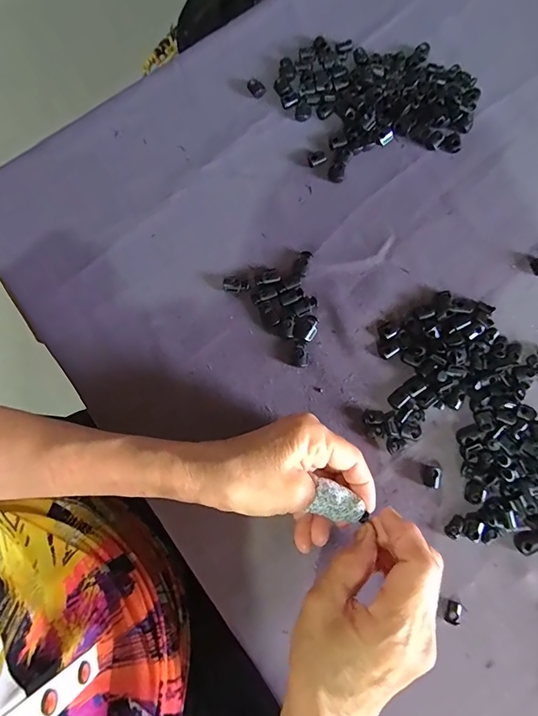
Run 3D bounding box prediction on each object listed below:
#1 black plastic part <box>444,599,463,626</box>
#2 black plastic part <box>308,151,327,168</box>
[{"bbox_3d":[0.126,0.174,0.282,0.011,0.005,0.015,26,79,7],"label":"black plastic part"},{"bbox_3d":[0.041,-0.172,0.357,0.016,0.004,0.012,-26,78,-4],"label":"black plastic part"}]

